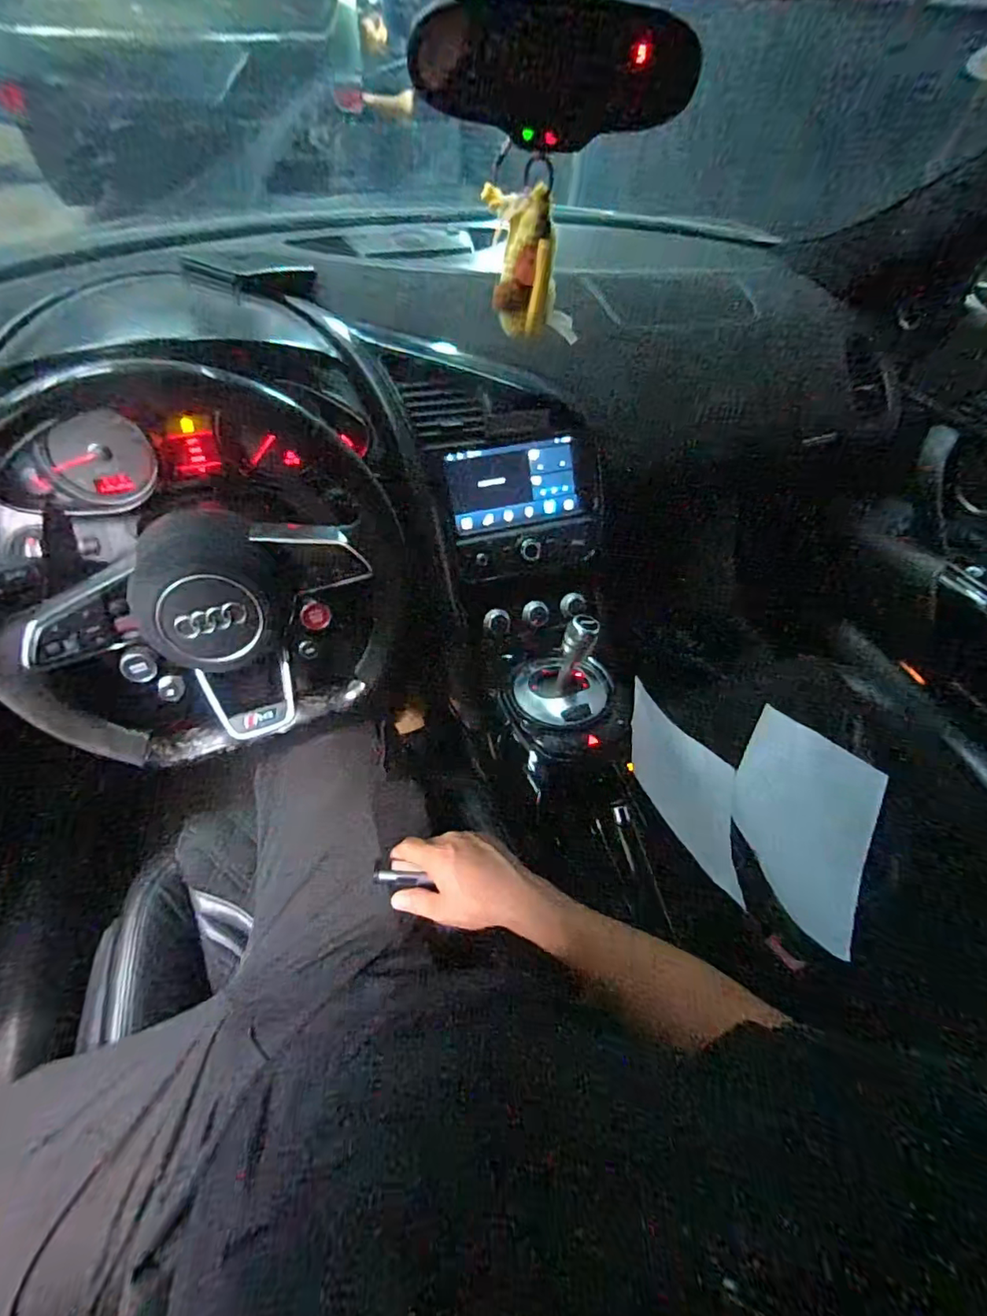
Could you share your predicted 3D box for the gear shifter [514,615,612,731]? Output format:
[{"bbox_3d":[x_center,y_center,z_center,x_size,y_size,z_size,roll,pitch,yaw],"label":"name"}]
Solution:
[{"bbox_3d":[0.093,0.019,0.706,0.127,0.114,0.109,5,52,0],"label":"gear shifter"}]

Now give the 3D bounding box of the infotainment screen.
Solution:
[{"bbox_3d":[0.043,-0.235,0.739,0.212,0.114,0.017,-14,14,-13],"label":"infotainment screen"}]

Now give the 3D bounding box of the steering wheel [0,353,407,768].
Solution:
[{"bbox_3d":[-0.273,-0.069,0.503,0.337,0.317,0.090,-19,28,-16],"label":"steering wheel"}]

